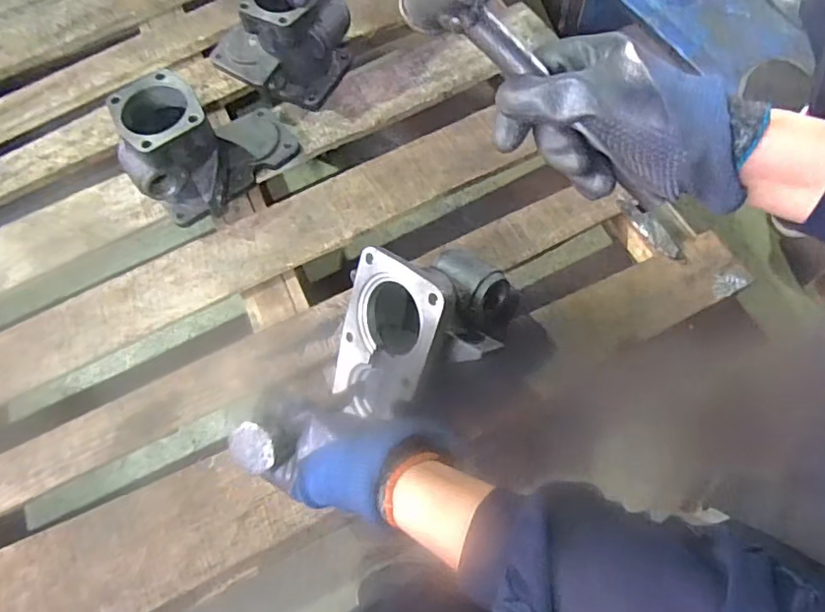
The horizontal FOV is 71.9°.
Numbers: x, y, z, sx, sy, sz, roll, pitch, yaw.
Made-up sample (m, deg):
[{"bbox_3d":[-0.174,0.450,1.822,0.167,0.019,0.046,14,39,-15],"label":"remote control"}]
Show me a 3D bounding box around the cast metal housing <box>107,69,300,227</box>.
[{"bbox_3d":[-0.243,-0.202,0.691,0.194,0.132,0.145,-28,69,-11],"label":"cast metal housing"}]

